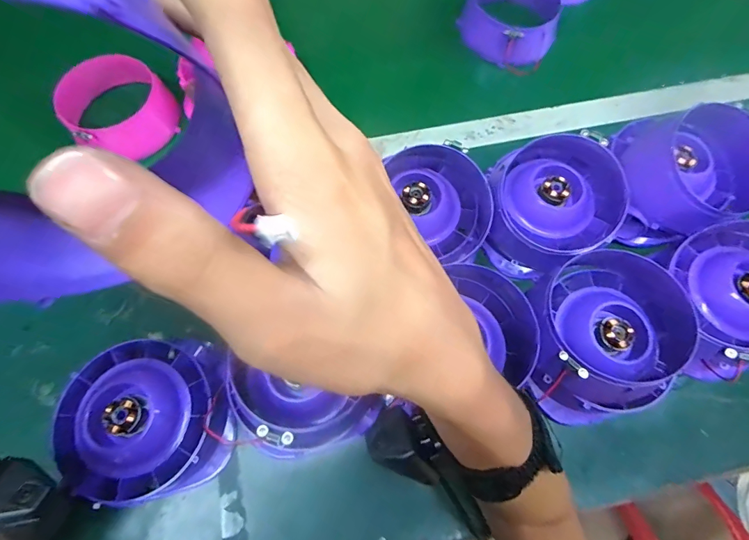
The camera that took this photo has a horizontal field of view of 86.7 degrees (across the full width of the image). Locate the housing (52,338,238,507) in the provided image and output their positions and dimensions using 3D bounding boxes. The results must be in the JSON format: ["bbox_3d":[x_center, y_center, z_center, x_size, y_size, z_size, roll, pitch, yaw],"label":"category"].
[{"bbox_3d":[-0.195,0.128,0.349,0.134,0.065,0.130,0,70,-1],"label":"housing"}]

